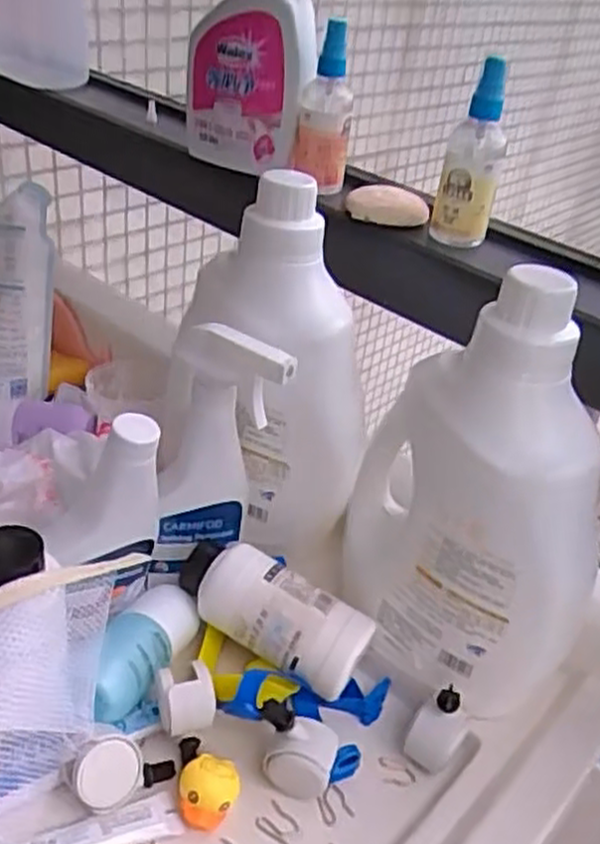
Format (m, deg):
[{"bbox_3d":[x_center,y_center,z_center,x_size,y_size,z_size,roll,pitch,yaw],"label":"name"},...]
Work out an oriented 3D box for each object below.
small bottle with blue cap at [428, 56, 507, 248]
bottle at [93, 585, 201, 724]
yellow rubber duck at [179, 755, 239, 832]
[{"bbox_3d":[0.125,-0.192,0.573,0.043,0.125,0.038,12,36,6],"label":"small bottle with blue cap"},{"bbox_3d":[-0.102,0.150,0.511,0.042,0.042,0.107,15,23,11],"label":"bottle"},{"bbox_3d":[-0.054,0.219,0.463,0.033,0.025,0.032,5,36,-3],"label":"yellow rubber duck"}]

